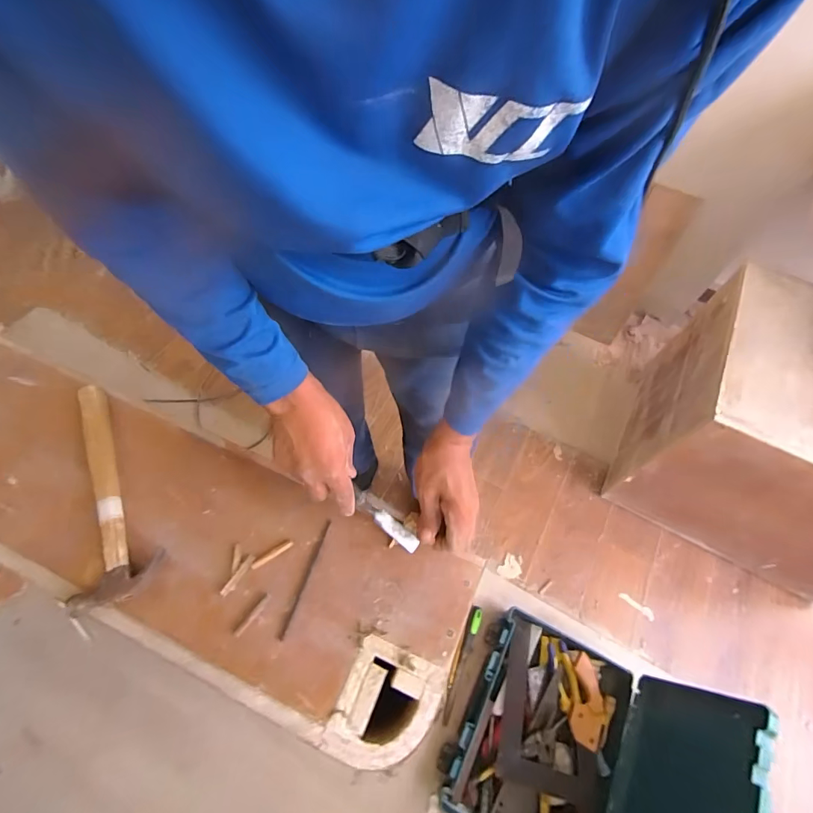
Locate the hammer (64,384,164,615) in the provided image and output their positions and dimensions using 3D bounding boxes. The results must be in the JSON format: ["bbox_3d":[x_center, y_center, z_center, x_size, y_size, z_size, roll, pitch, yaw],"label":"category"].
[{"bbox_3d":[-0.371,0.095,0.541,0.092,0.023,0.294,-15,63,-11],"label":"hammer"}]

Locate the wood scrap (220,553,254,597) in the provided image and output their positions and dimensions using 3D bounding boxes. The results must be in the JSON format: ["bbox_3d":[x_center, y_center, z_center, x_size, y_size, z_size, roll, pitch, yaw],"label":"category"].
[{"bbox_3d":[-0.201,0.202,0.506,0.012,0.006,0.052,32,64,14],"label":"wood scrap"}]

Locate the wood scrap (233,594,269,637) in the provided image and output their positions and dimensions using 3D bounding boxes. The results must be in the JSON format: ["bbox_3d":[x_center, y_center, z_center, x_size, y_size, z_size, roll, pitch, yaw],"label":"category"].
[{"bbox_3d":[-0.176,0.236,0.480,0.008,0.004,0.051,35,65,15],"label":"wood scrap"}]

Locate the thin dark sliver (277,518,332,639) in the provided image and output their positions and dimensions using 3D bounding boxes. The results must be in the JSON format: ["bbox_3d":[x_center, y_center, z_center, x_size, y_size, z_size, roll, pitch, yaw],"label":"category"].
[{"bbox_3d":[-0.120,0.206,0.512,0.008,0.004,0.139,18,62,7],"label":"thin dark sliver"}]

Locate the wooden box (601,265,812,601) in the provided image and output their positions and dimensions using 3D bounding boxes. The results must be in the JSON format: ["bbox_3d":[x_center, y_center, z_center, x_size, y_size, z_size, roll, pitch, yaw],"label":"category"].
[{"bbox_3d":[0.948,0.086,1.039,0.614,0.476,0.517,27,63,11],"label":"wooden box"}]

